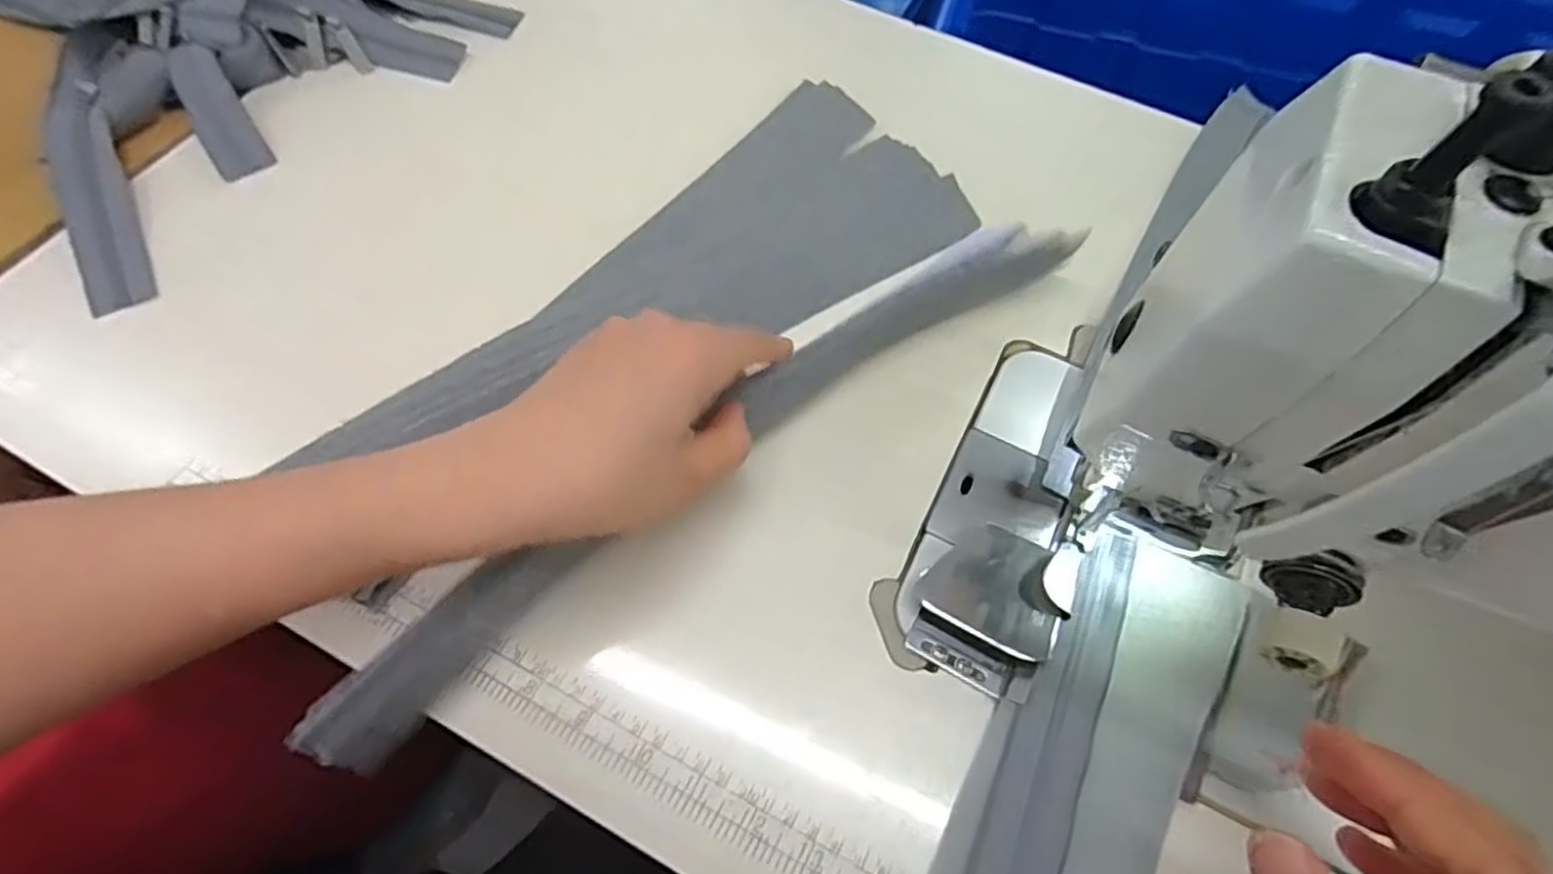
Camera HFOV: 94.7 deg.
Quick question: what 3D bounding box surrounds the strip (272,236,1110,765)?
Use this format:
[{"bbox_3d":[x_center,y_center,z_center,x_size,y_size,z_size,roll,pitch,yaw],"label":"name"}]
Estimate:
[{"bbox_3d":[-0.010,0.001,0.332,0.403,0.045,0.045,-37,70,-19],"label":"strip"}]

